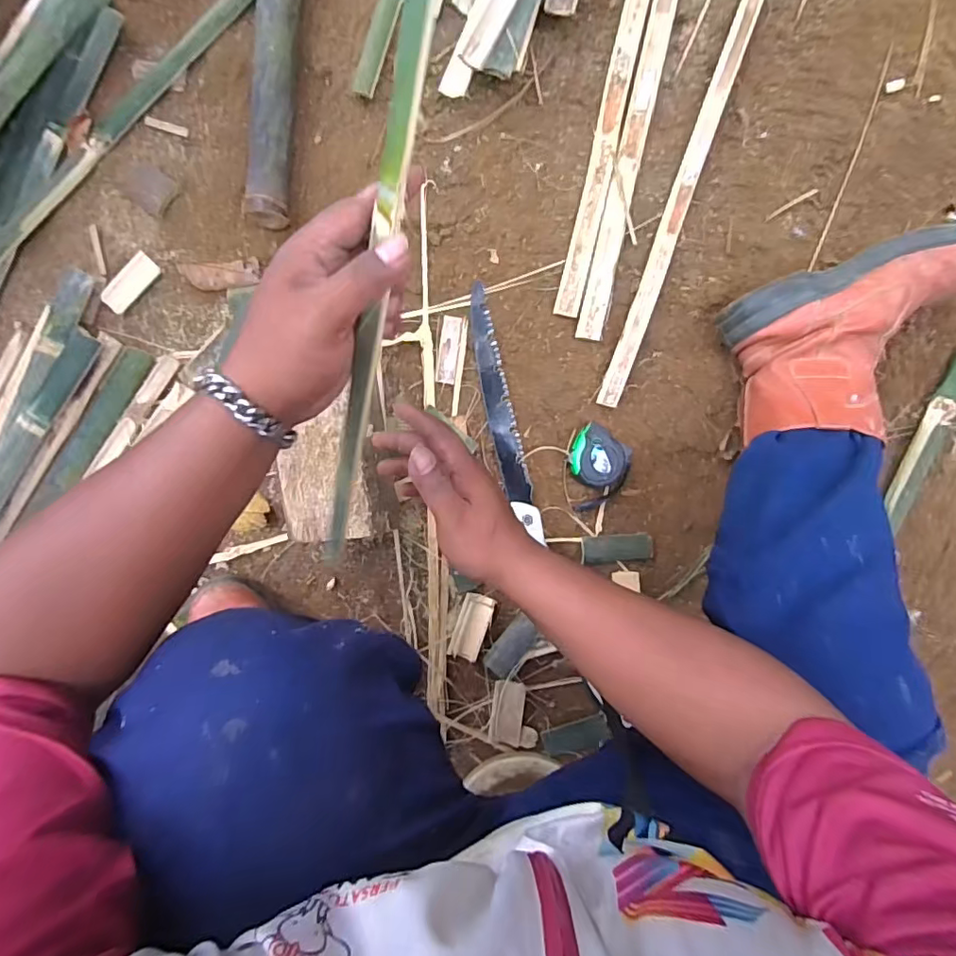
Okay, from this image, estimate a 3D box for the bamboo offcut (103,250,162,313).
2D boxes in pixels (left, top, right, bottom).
[{"bbox_3d":[-0.446,-0.250,0.689,0.037,0.009,0.080,44,87,0],"label":"bamboo offcut"}]

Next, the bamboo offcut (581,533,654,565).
[{"bbox_3d":[0.181,0.091,0.691,0.092,0.023,0.036,-3,88,-2],"label":"bamboo offcut"}]

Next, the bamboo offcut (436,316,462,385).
[{"bbox_3d":[-0.037,-0.161,0.675,0.025,0.005,0.082,8,87,-1],"label":"bamboo offcut"}]

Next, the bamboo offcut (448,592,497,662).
[{"bbox_3d":[-0.008,0.196,0.707,0.041,0.004,0.089,19,94,17],"label":"bamboo offcut"}]

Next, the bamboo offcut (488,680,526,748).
[{"bbox_3d":[0.040,0.314,0.713,0.043,0.014,0.090,7,87,-2],"label":"bamboo offcut"}]

